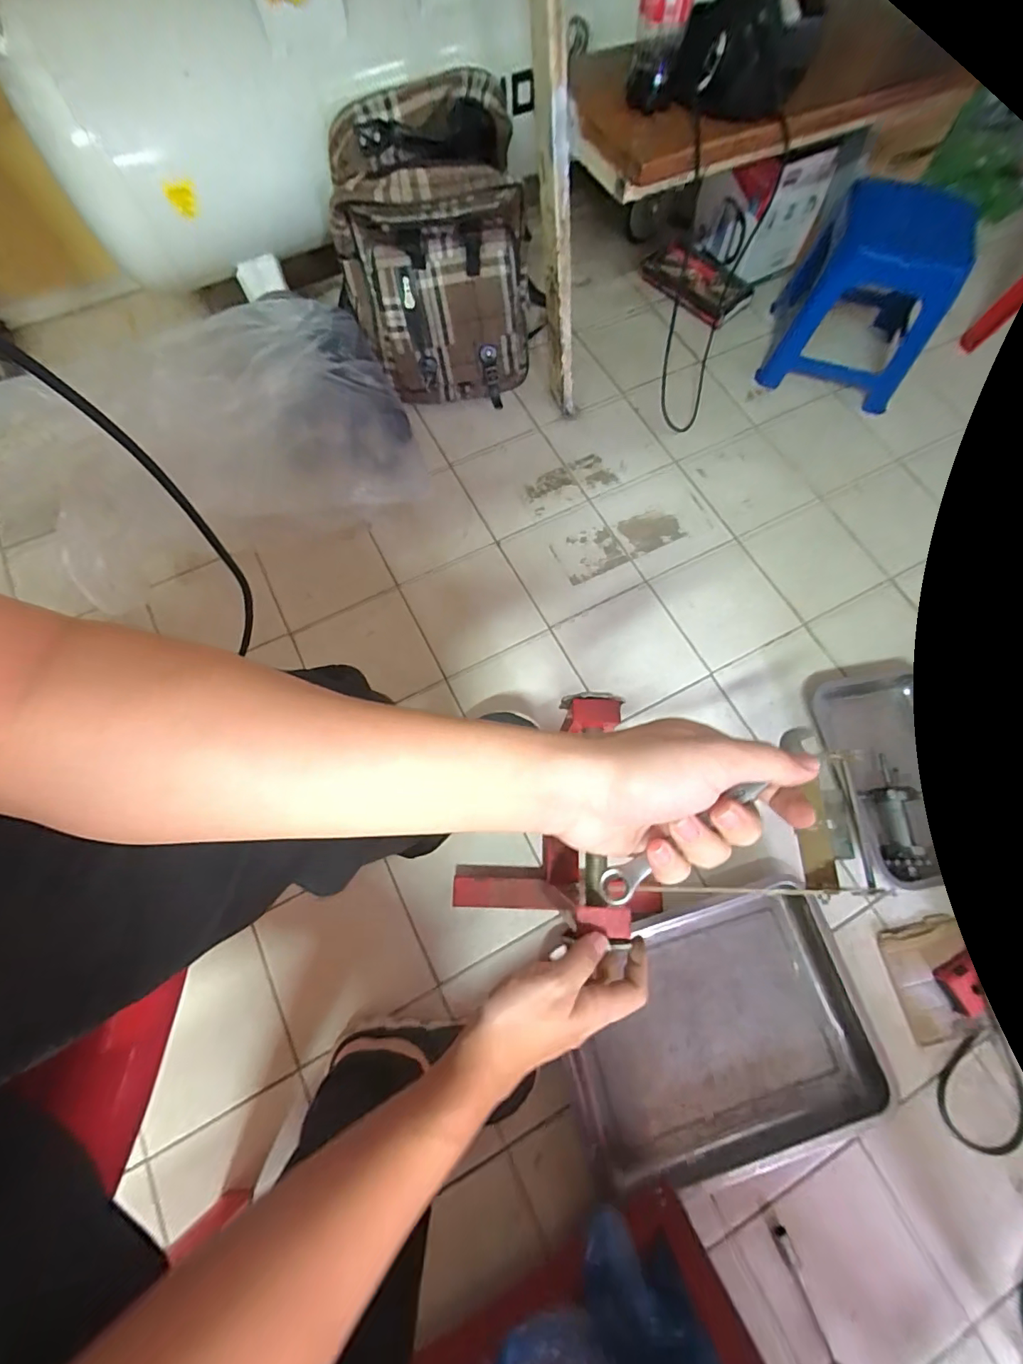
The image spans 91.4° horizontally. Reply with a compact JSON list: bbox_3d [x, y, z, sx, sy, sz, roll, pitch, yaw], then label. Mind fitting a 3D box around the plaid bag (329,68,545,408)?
[{"bbox_3d":[-0.117,-0.687,0.842,0.313,0.370,0.206,-18,72,-6],"label":"plaid bag"}]

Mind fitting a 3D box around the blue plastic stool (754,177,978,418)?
[{"bbox_3d":[0.628,-0.695,0.880,0.245,0.249,0.254,21,72,7],"label":"blue plastic stool"}]

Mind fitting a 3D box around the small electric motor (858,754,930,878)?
[{"bbox_3d":[0.543,0.186,0.707,0.057,0.051,0.169,3,71,1],"label":"small electric motor"}]

